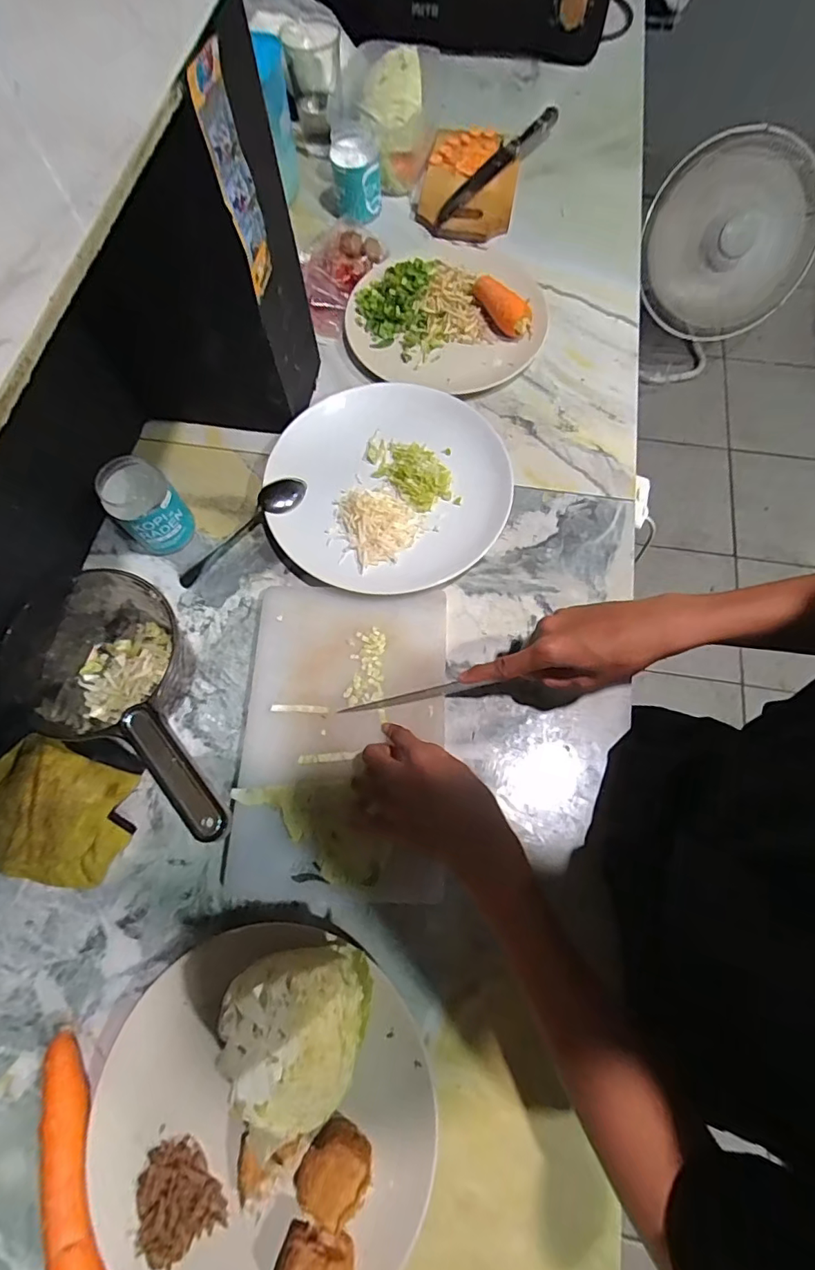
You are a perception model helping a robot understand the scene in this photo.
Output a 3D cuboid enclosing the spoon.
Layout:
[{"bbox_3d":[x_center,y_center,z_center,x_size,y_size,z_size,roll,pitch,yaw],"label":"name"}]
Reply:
[{"bbox_3d":[-0.180,-0.116,0.552,0.170,0.025,0.031,-42,75,-13],"label":"spoon"}]

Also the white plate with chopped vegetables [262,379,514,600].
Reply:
[{"bbox_3d":[-0.021,-0.163,0.559,0.255,0.035,0.249,0,70,1],"label":"white plate with chopped vegetables"}]

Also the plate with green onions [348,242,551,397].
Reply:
[{"bbox_3d":[0.053,-0.418,0.643,0.242,0.041,0.252,0,70,1],"label":"plate with green onions"}]

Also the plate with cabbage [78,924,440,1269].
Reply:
[{"bbox_3d":[-0.108,0.357,0.351,0.244,0.081,0.231,0,70,1],"label":"plate with cabbage"}]

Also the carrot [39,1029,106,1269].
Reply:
[{"bbox_3d":[-0.240,0.399,0.366,0.034,0.028,0.187,-22,72,-7],"label":"carrot"}]

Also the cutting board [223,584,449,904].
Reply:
[{"bbox_3d":[-0.060,0.091,0.485,0.187,0.014,0.286,2,70,1],"label":"cutting board"}]

